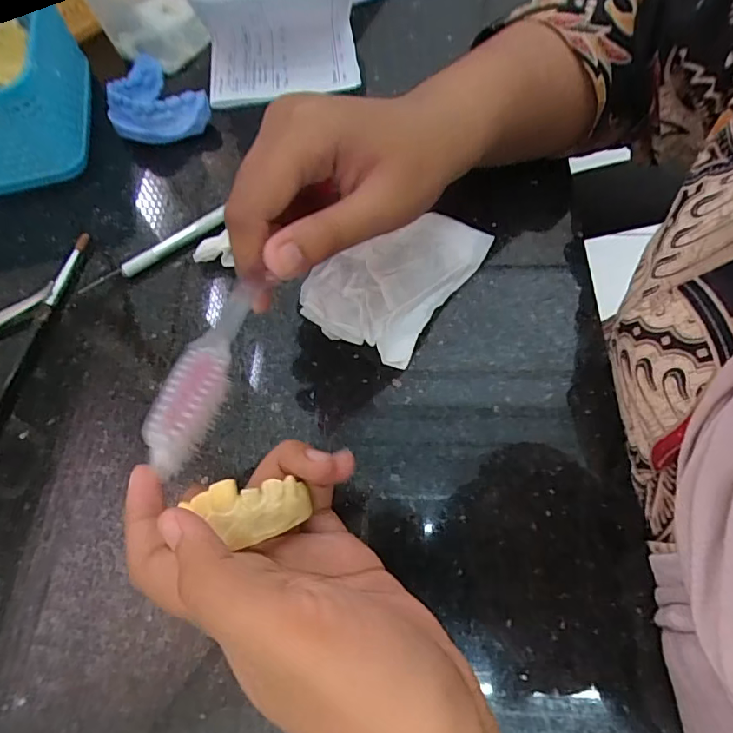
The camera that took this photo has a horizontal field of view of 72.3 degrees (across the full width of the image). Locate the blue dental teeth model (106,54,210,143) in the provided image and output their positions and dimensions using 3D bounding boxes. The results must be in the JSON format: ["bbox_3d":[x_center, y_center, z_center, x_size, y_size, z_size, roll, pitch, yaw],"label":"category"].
[{"bbox_3d":[-0.146,-0.178,0.338,0.056,0.030,0.067,-39,68,-15],"label":"blue dental teeth model"}]

